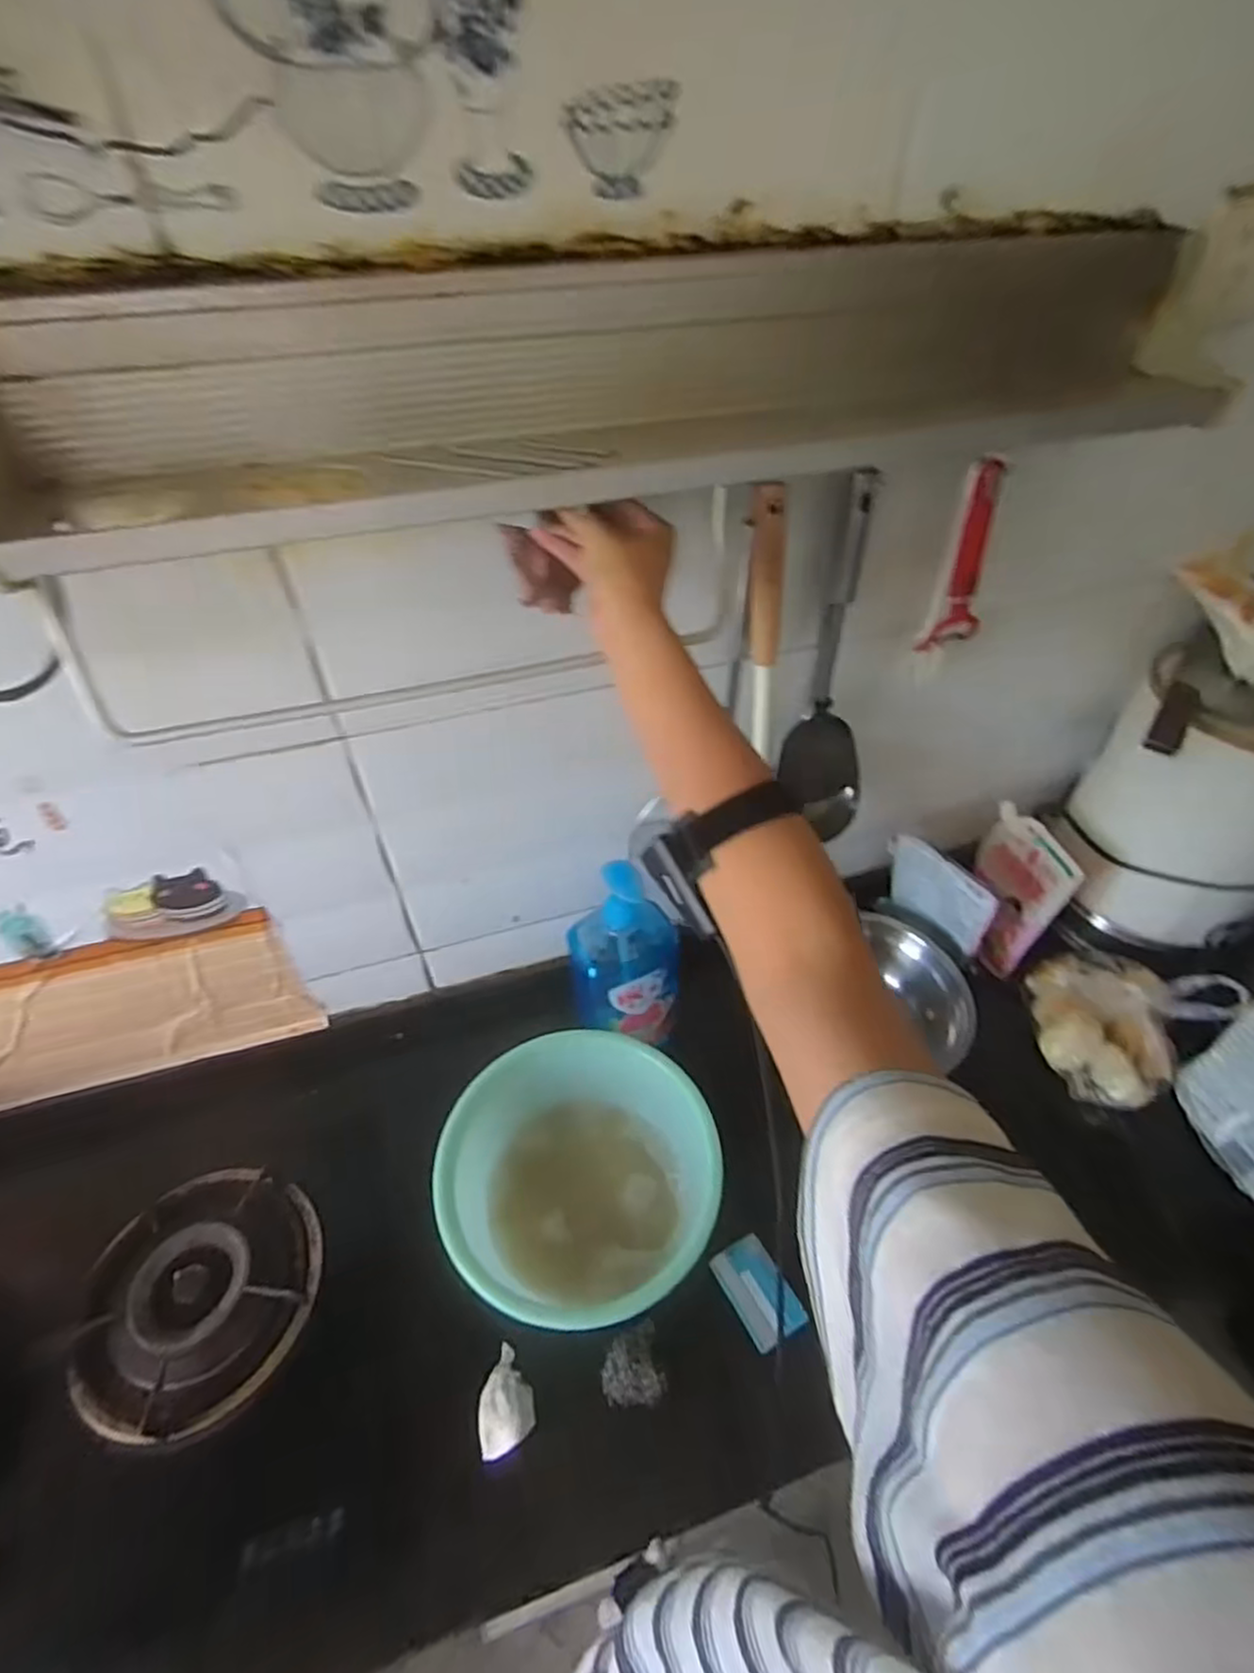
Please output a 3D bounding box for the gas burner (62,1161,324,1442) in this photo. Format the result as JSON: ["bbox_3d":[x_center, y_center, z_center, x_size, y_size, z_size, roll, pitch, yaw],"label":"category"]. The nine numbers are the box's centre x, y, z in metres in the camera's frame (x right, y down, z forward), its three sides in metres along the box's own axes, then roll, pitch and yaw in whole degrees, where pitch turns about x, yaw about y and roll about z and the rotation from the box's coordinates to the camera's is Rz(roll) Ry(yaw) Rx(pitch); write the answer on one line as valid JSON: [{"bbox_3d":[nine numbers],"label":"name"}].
[{"bbox_3d":[-0.408,0.425,0.676,0.206,0.039,0.207,-1,44,1],"label":"gas burner"}]

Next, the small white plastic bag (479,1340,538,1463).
[{"bbox_3d":[-0.107,0.489,0.630,0.047,0.018,0.076,-12,45,-11],"label":"small white plastic bag"}]

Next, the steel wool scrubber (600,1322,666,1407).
[{"bbox_3d":[0.004,0.466,0.634,0.052,0.019,0.058,-9,45,-8],"label":"steel wool scrubber"}]

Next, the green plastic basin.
[{"bbox_3d":[-0.044,0.338,0.705,0.248,0.121,0.240,-1,44,1],"label":"green plastic basin"}]

